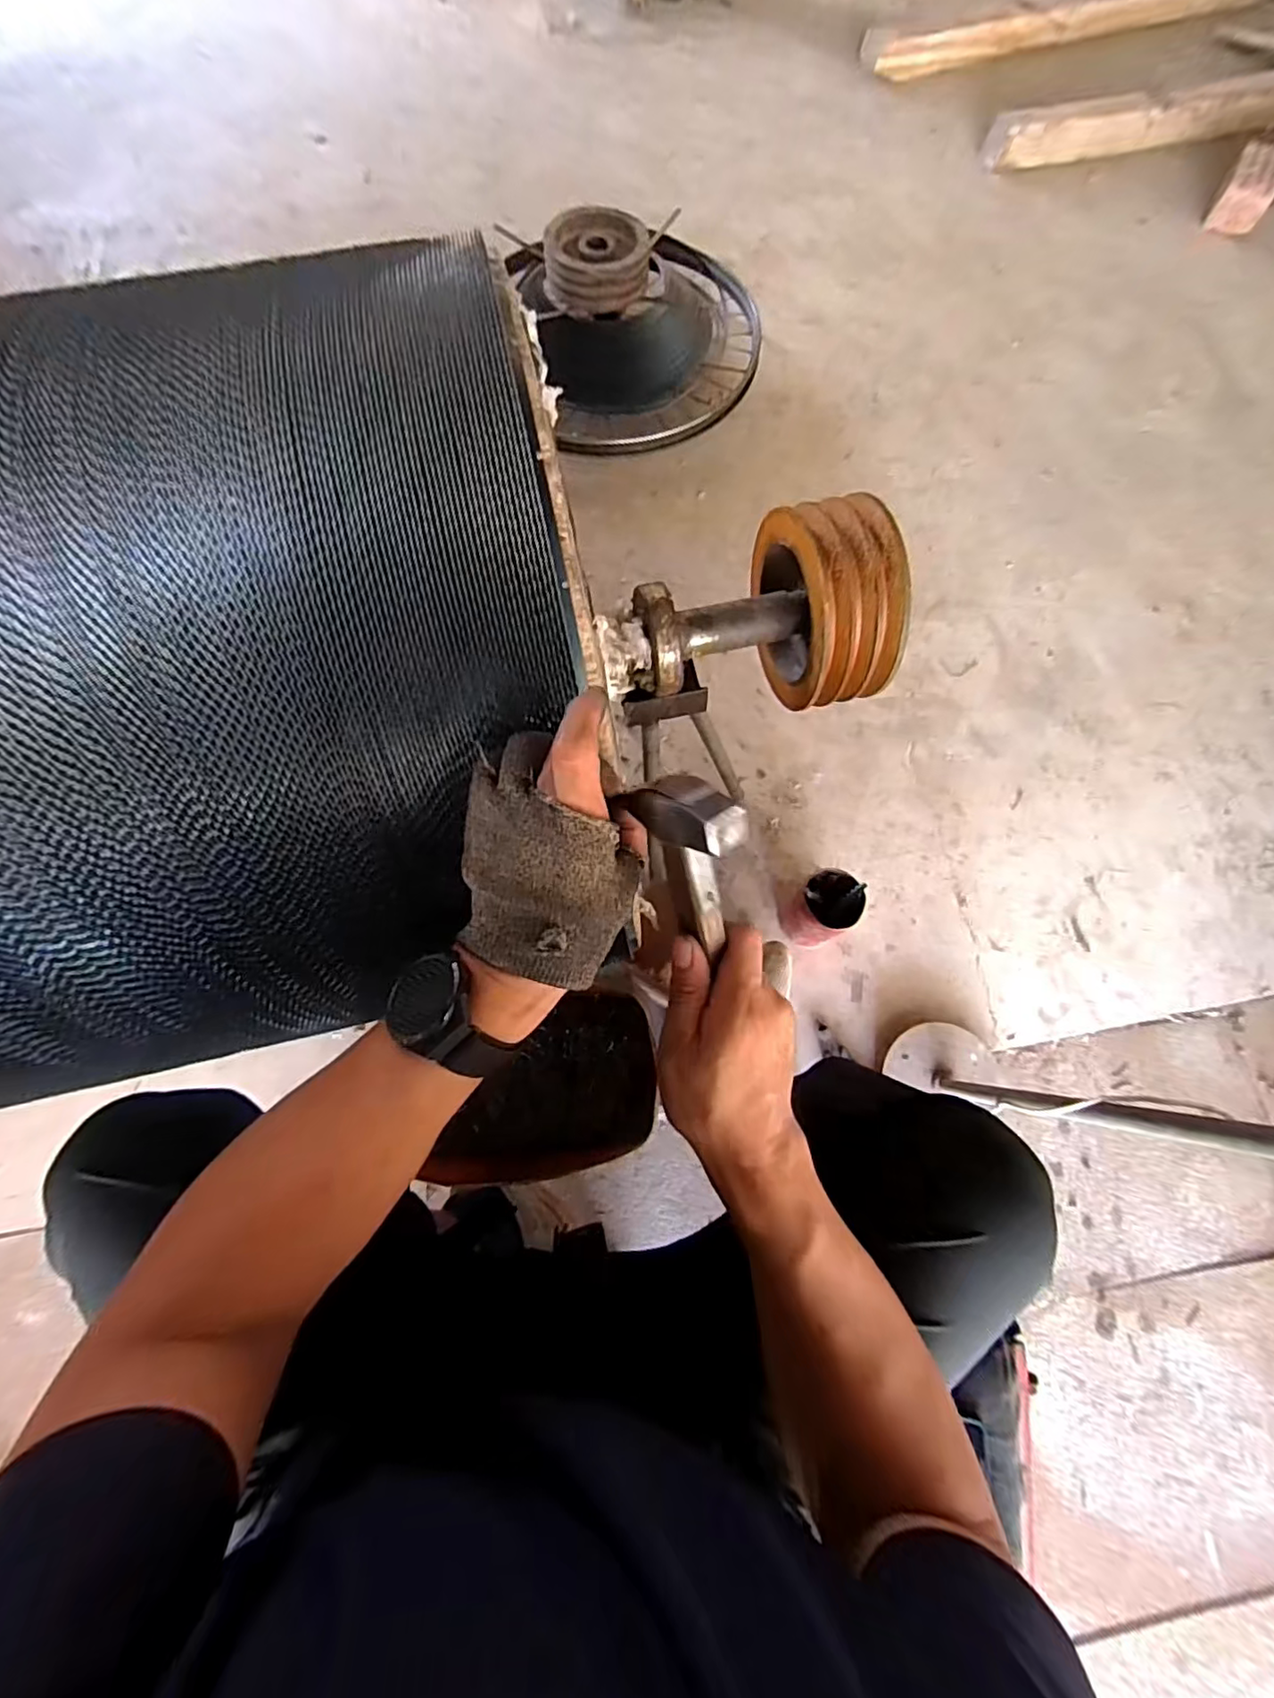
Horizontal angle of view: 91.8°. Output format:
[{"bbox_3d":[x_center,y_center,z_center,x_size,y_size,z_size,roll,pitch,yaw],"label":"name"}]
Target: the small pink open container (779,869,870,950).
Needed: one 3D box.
[{"bbox_3d":[0.262,0.087,0.880,0.084,0.145,0.086,0,72,0],"label":"small pink open container"}]

